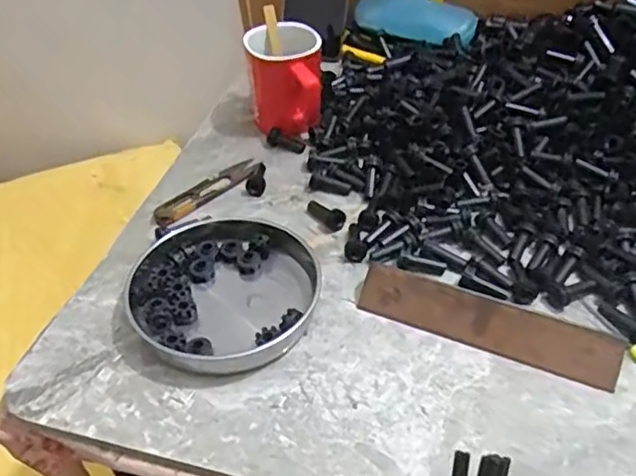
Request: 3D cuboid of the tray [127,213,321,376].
[{"bbox_3d":[-0.070,0.034,0.490,0.134,0.030,0.155,-5,43,-3],"label":"tray"}]

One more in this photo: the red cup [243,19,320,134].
[{"bbox_3d":[-0.032,-0.152,0.628,0.072,0.079,0.104,-4,43,-2],"label":"red cup"}]

